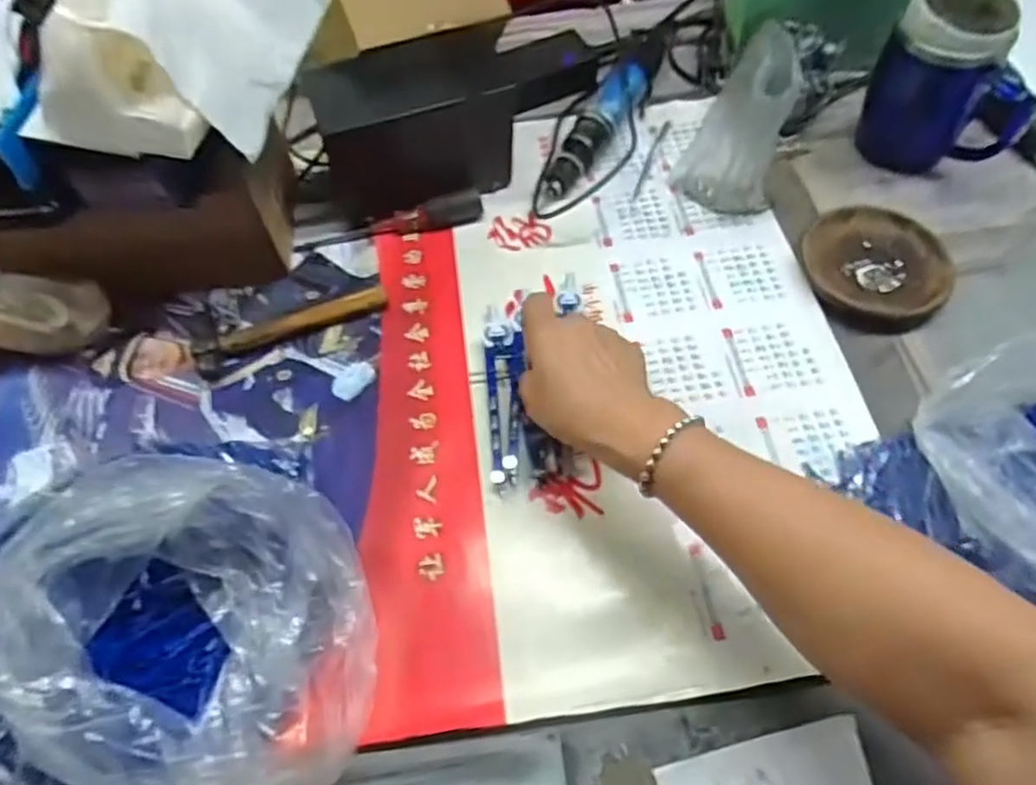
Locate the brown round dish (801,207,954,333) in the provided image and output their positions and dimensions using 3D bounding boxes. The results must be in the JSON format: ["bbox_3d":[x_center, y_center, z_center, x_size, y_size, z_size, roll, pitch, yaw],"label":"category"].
[{"bbox_3d":[0.281,-0.098,0.532,0.105,0.017,0.112,-2,58,3],"label":"brown round dish"}]

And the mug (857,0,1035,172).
[{"bbox_3d":[0.359,-0.258,0.560,0.120,0.135,0.083,24,63,17],"label":"mug"}]

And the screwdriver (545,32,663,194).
[{"bbox_3d":[0.087,-0.264,0.639,0.044,0.042,0.230,22,62,16],"label":"screwdriver"}]

